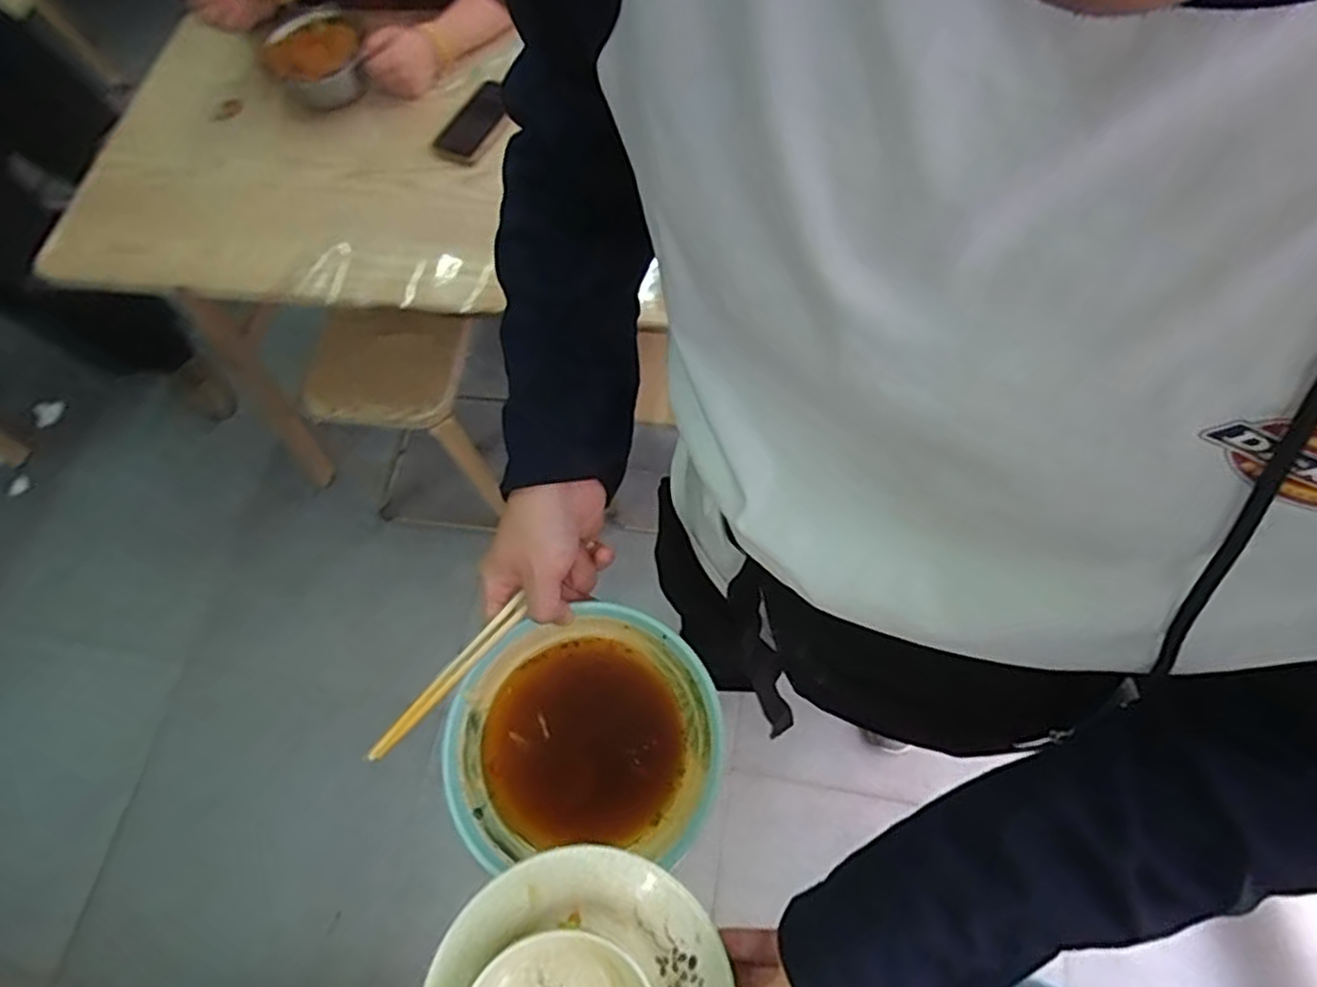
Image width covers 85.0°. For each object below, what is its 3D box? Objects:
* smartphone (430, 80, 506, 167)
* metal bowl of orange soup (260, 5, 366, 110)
[{"bbox_3d":[-0.275,-0.560,1.083,0.072,0.017,0.163,21,69,12],"label":"smartphone"},{"bbox_3d":[-0.526,-0.670,1.107,0.139,0.074,0.152,-3,64,7],"label":"metal bowl of orange soup"}]

